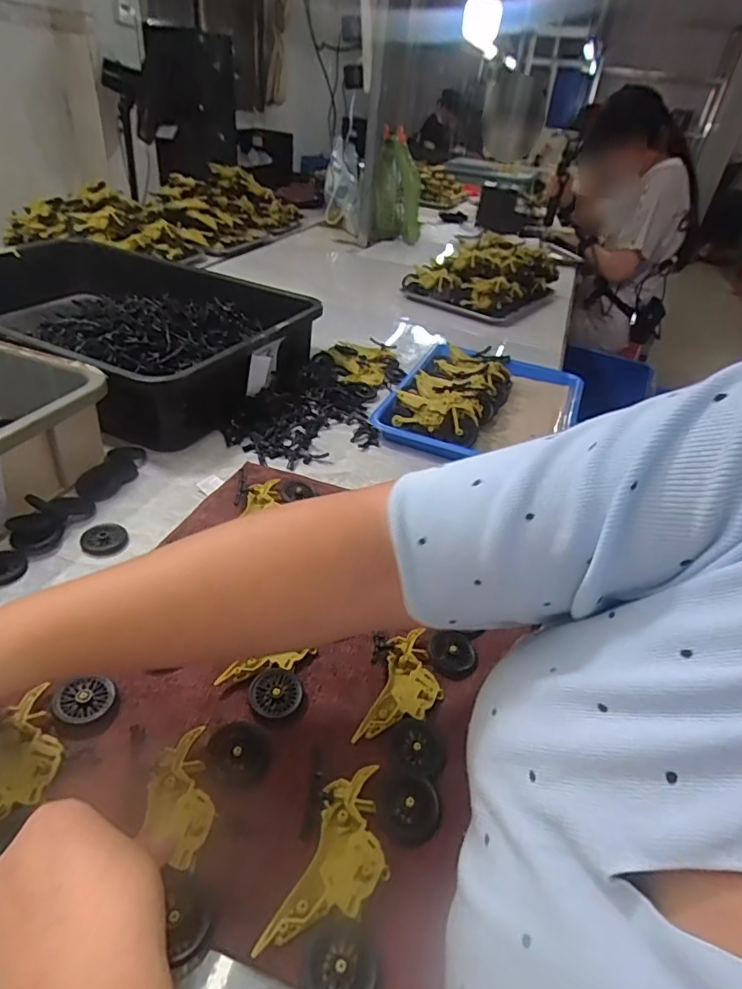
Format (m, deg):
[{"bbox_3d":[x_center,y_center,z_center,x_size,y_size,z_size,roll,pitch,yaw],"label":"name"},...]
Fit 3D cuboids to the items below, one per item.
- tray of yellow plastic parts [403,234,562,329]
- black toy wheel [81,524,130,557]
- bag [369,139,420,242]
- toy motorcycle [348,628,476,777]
[{"bbox_3d":[0.269,-0.512,1.212,0.261,0.115,0.349,25,40,23],"label":"tray of yellow plastic parts"},{"bbox_3d":[-0.244,0.041,0.483,0.038,0.007,0.038,5,37,-4],"label":"black toy wheel"},{"bbox_3d":[0.080,-0.875,1.548,0.147,0.247,0.150,10,37,4],"label":"bag"},{"bbox_3d":[0.031,0.136,0.381,0.071,0.017,0.113,19,38,16],"label":"toy motorcycle"}]

